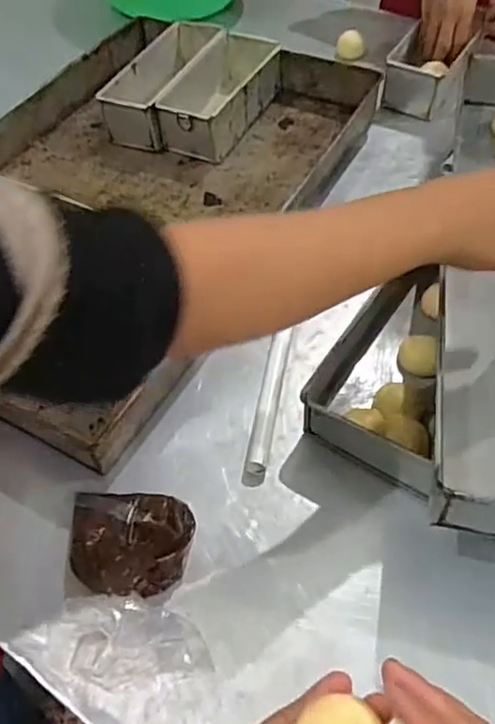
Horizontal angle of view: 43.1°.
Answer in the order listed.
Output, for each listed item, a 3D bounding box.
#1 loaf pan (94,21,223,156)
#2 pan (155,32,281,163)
[{"bbox_3d":[-0.116,-0.402,0.898,0.097,0.069,0.244,18,55,16],"label":"loaf pan"},{"bbox_3d":[-0.033,-0.375,0.875,0.101,0.067,0.231,22,56,18],"label":"pan"}]

